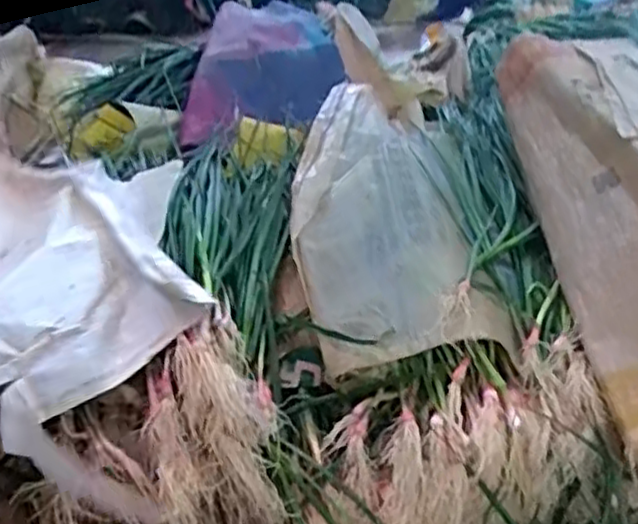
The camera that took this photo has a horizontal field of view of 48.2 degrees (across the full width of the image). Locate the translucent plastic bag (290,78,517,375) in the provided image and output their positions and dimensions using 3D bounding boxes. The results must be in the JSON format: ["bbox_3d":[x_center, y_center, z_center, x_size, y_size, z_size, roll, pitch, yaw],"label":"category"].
[{"bbox_3d":[0.081,-0.081,0.905,0.226,0.102,0.539,-5,32,3],"label":"translucent plastic bag"}]

